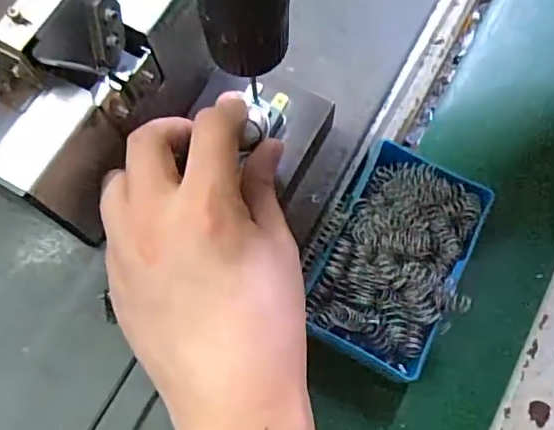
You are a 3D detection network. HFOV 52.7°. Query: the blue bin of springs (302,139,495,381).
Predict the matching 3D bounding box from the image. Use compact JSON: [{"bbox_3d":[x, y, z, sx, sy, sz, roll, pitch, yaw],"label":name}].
[{"bbox_3d":[0.061,0.022,0.304,0.077,0.034,0.113,26,74,9],"label":"blue bin of springs"}]

